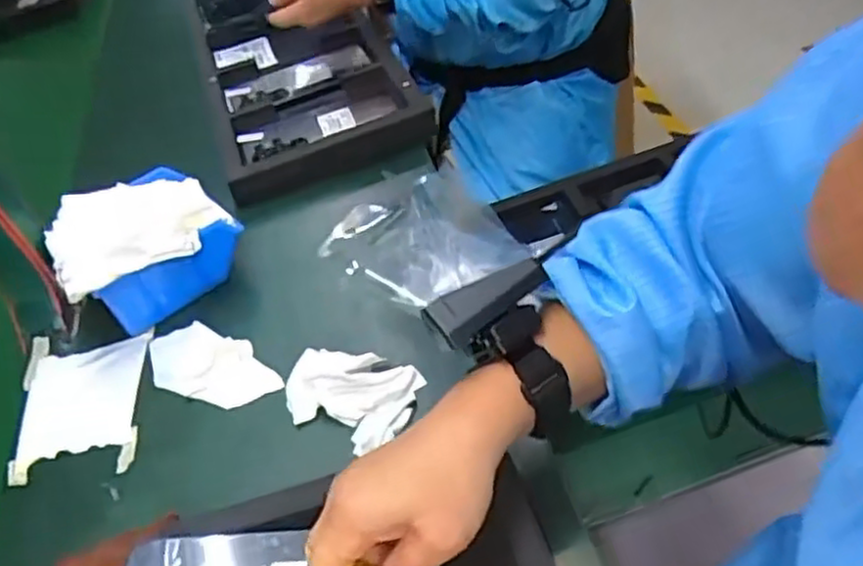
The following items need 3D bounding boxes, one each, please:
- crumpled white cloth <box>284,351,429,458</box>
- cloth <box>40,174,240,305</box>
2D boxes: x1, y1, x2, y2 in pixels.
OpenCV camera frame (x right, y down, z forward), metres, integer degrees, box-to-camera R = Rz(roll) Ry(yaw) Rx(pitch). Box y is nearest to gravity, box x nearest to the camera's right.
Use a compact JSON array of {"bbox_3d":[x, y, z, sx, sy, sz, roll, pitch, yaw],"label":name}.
[{"bbox_3d":[-0.062,0.079,0.526,0.098,0.030,0.070,11,51,26],"label":"crumpled white cloth"},{"bbox_3d":[-0.255,-0.052,0.618,0.139,0.025,0.125,-32,46,-14],"label":"cloth"}]

